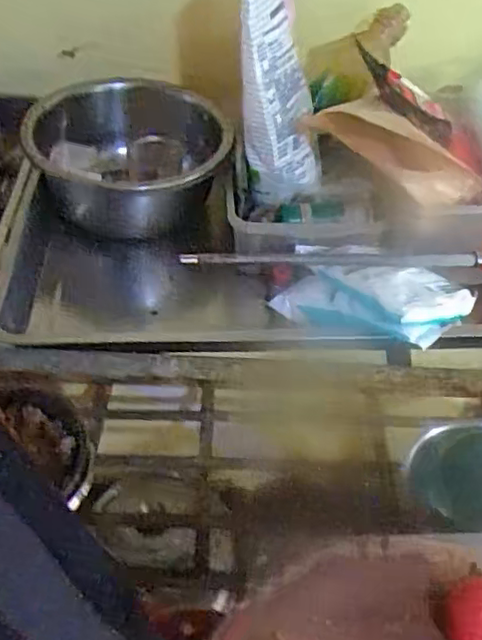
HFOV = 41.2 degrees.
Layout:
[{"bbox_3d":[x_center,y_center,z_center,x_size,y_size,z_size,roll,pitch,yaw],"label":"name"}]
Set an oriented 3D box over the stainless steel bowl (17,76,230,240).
[{"bbox_3d":[-0.125,-0.191,0.728,0.217,0.078,0.199,1,44,-1],"label":"stainless steel bowl"}]

